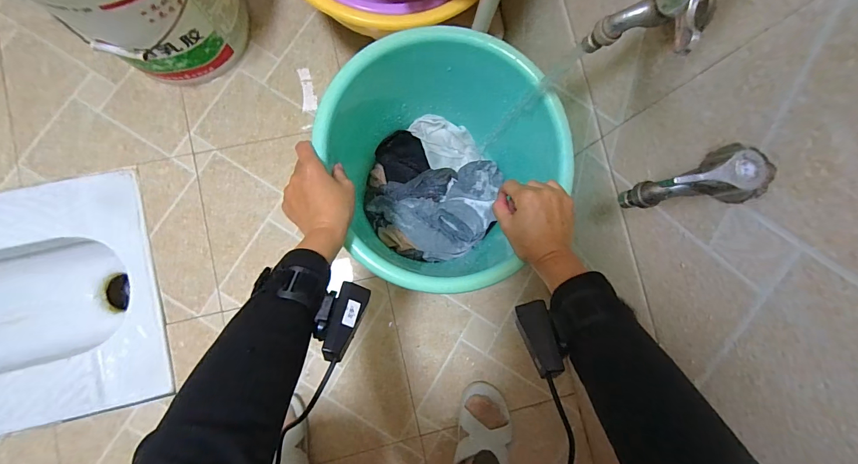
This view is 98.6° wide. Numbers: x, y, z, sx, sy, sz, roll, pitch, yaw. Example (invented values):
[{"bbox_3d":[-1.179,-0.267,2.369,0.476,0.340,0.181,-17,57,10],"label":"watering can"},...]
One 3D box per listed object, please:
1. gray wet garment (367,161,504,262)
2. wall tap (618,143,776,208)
[{"bbox_3d":[0.022,-0.032,0.634,0.216,0.047,0.150,-14,86,-7],"label":"gray wet garment"},{"bbox_3d":[0.211,-0.038,0.289,0.078,0.083,0.053,-8,86,-7],"label":"wall tap"}]

